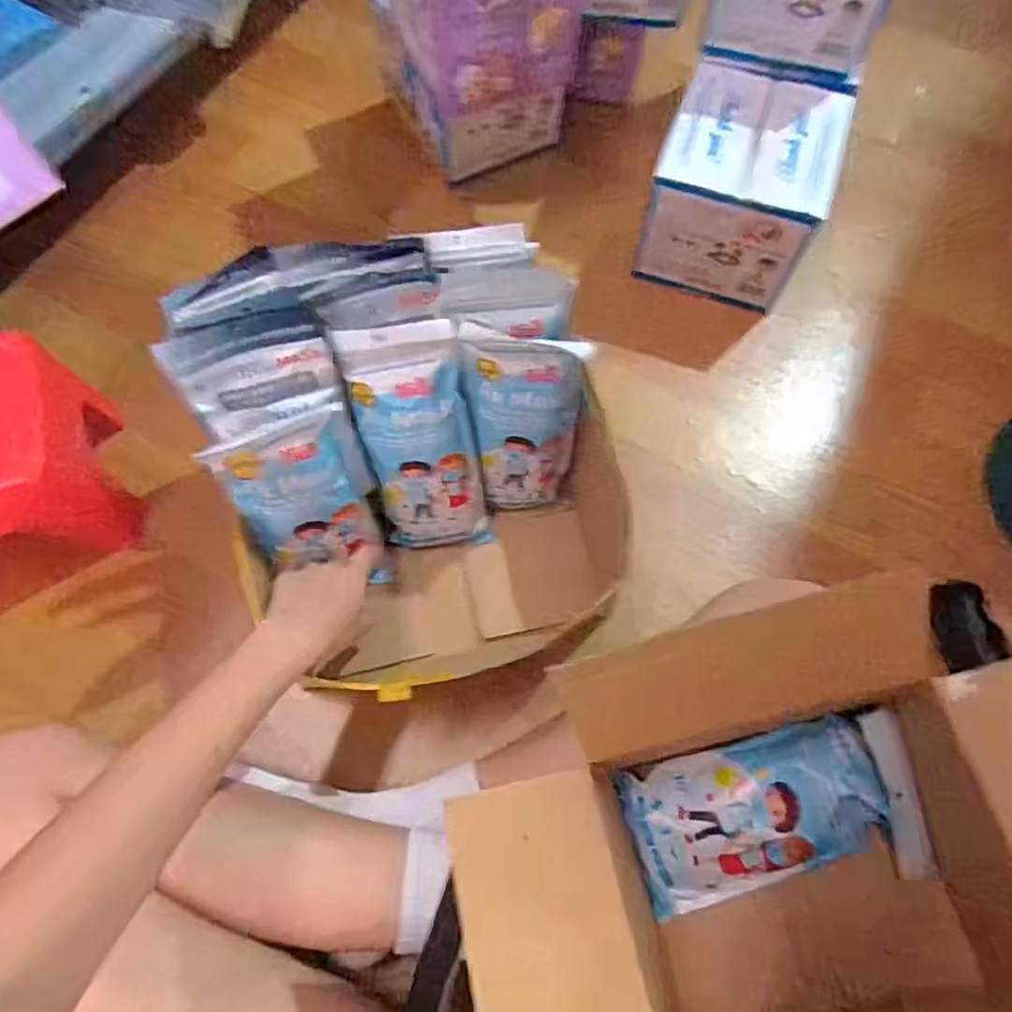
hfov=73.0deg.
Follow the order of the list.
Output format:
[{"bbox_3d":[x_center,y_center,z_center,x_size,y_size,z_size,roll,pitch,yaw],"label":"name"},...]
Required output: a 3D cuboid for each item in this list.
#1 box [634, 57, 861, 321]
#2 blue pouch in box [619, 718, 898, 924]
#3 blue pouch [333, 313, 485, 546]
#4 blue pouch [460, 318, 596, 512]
[{"bbox_3d":[0.253,-0.342,0.755,0.165,0.158,0.193,17,68,7],"label":"box"},{"bbox_3d":[0.159,0.201,0.440,0.158,0.024,0.093,-21,84,15],"label":"blue pouch in box"},{"bbox_3d":[-0.073,-0.049,0.587,0.090,0.221,0.023,-14,38,-7],"label":"blue pouch"},{"bbox_3d":[0.013,-0.060,0.601,0.099,0.207,0.066,4,67,1],"label":"blue pouch"}]

